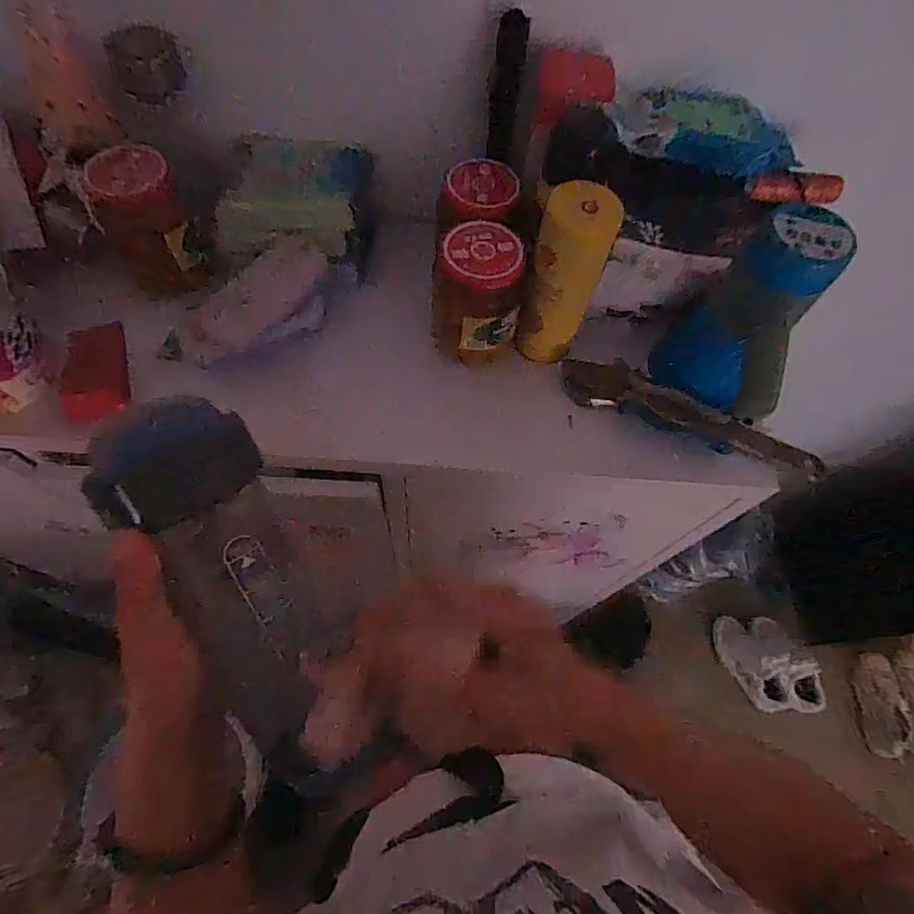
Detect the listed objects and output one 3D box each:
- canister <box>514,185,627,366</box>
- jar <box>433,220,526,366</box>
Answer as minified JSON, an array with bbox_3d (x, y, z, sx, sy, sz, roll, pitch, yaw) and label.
[{"bbox_3d":[0.103,-0.173,0.511,0.071,0.162,0.077,19,64,6],"label":"canister"},{"bbox_3d":[0.021,-0.162,0.538,0.087,0.124,0.081,1,64,-3],"label":"jar"}]

